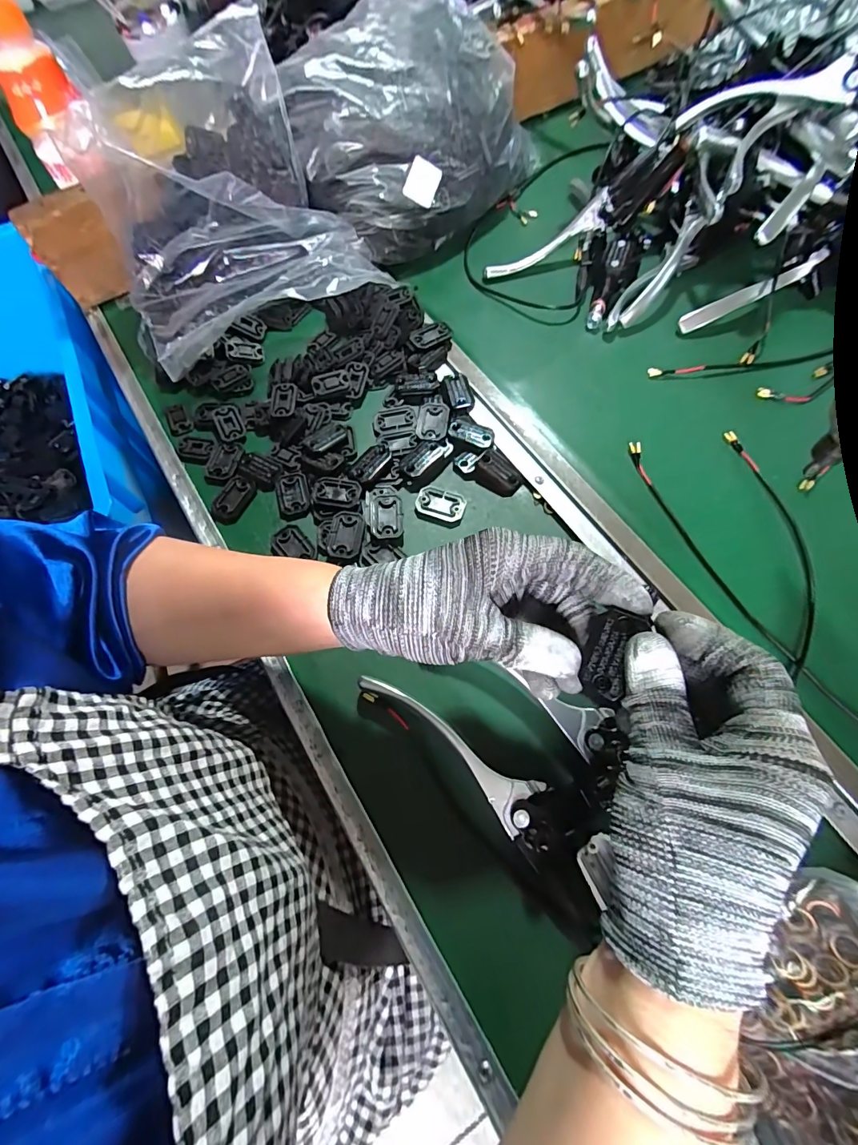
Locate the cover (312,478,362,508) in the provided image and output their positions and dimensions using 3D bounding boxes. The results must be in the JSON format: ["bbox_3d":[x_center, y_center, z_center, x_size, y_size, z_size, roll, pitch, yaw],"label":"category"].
[{"bbox_3d":[-0.080,-0.068,0.391,0.042,0.007,0.028,8,68,6],"label":"cover"}]

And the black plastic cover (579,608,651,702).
[{"bbox_3d":[0.089,0.040,0.222,0.022,0.007,0.041,18,91,10],"label":"black plastic cover"}]

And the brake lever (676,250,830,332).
[{"bbox_3d":[0.316,-0.276,0.444,0.137,0.042,0.014,-20,67,-5],"label":"brake lever"}]

